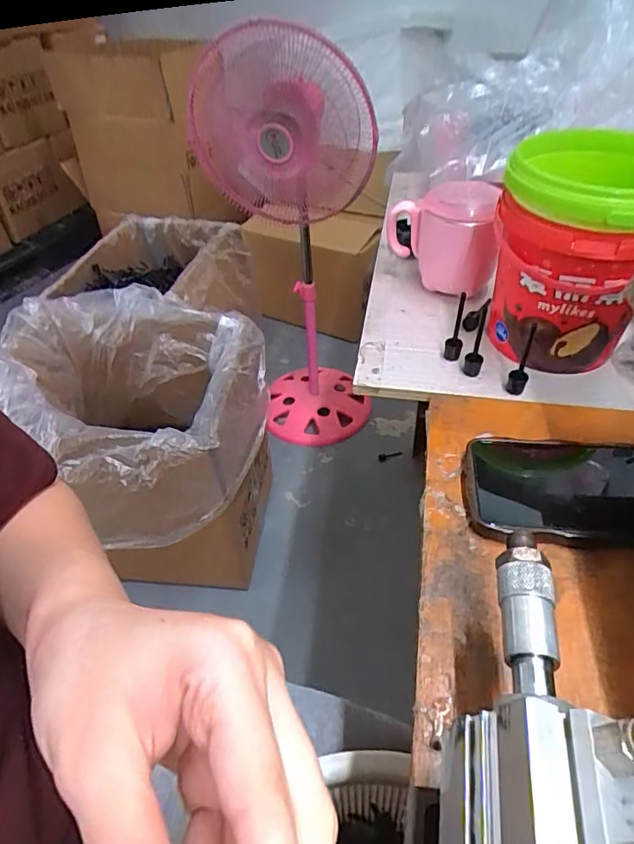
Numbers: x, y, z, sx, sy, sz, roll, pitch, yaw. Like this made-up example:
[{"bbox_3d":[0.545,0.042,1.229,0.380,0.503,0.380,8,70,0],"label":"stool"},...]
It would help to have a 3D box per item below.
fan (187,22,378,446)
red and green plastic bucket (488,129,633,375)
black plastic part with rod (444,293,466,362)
[{"bbox_3d":[-0.059,-0.356,1.187,0.324,0.859,0.348,-7,45,-4],"label":"fan"},{"bbox_3d":[0.207,-0.130,0.421,0.123,0.152,0.126,15,48,18],"label":"red and green plastic bucket"},{"bbox_3d":[0.117,-0.082,0.440,0.014,0.063,0.018,4,45,7],"label":"black plastic part with rod"}]

